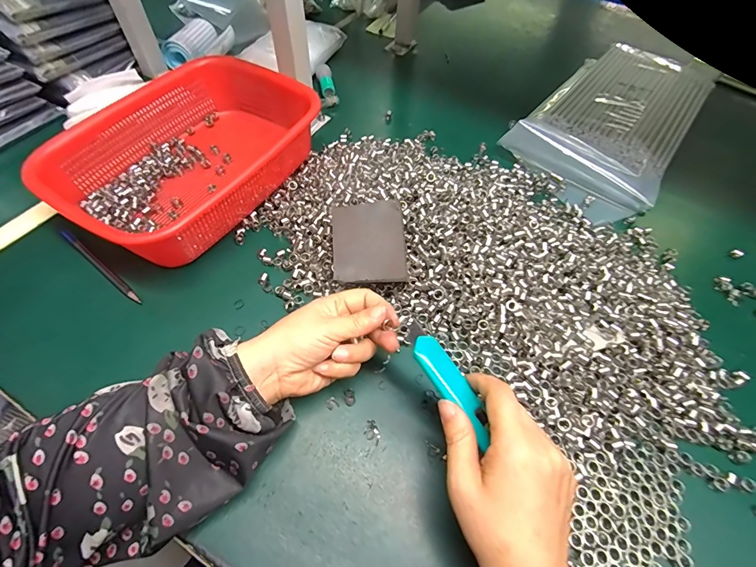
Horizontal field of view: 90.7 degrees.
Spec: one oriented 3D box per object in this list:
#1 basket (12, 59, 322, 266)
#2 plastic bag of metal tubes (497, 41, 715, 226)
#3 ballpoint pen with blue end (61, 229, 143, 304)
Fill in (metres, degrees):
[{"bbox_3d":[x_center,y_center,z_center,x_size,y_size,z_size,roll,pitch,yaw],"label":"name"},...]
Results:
[{"bbox_3d":[-0.211,-0.150,0.438,0.210,0.078,0.271,26,59,14],"label":"basket"},{"bbox_3d":[0.357,-0.258,0.558,0.203,0.041,0.425,35,60,19],"label":"plastic bag of metal tubes"},{"bbox_3d":[-0.287,-0.020,0.385,0.133,0.007,0.008,34,61,19],"label":"ballpoint pen with blue end"}]

